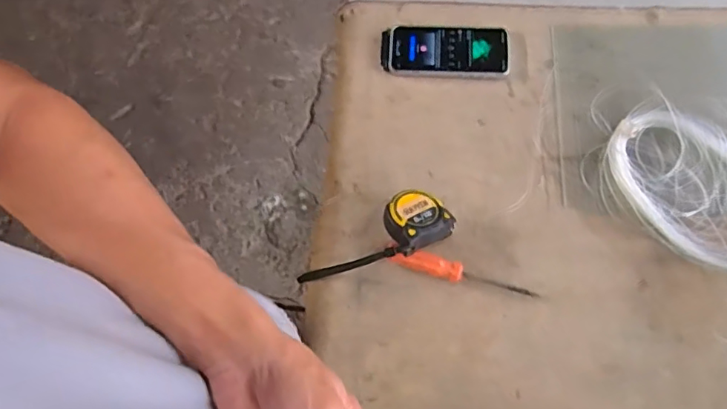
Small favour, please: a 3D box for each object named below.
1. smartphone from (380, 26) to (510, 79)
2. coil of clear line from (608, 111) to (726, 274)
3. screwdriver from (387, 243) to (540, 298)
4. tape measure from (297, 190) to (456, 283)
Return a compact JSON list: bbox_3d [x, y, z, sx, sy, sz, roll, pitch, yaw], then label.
[{"bbox_3d":[0.110,-0.206,0.712,0.168,0.013,0.074,1,67,4],"label":"smartphone"},{"bbox_3d":[0.402,-0.013,0.616,0.234,0.026,0.160,30,72,15],"label":"coil of clear line"},{"bbox_3d":[0.111,0.079,0.598,0.167,0.021,0.021,14,68,9],"label":"screwdriver"},{"bbox_3d":[0.008,0.045,0.615,0.191,0.051,0.065,-29,67,6],"label":"tape measure"}]

